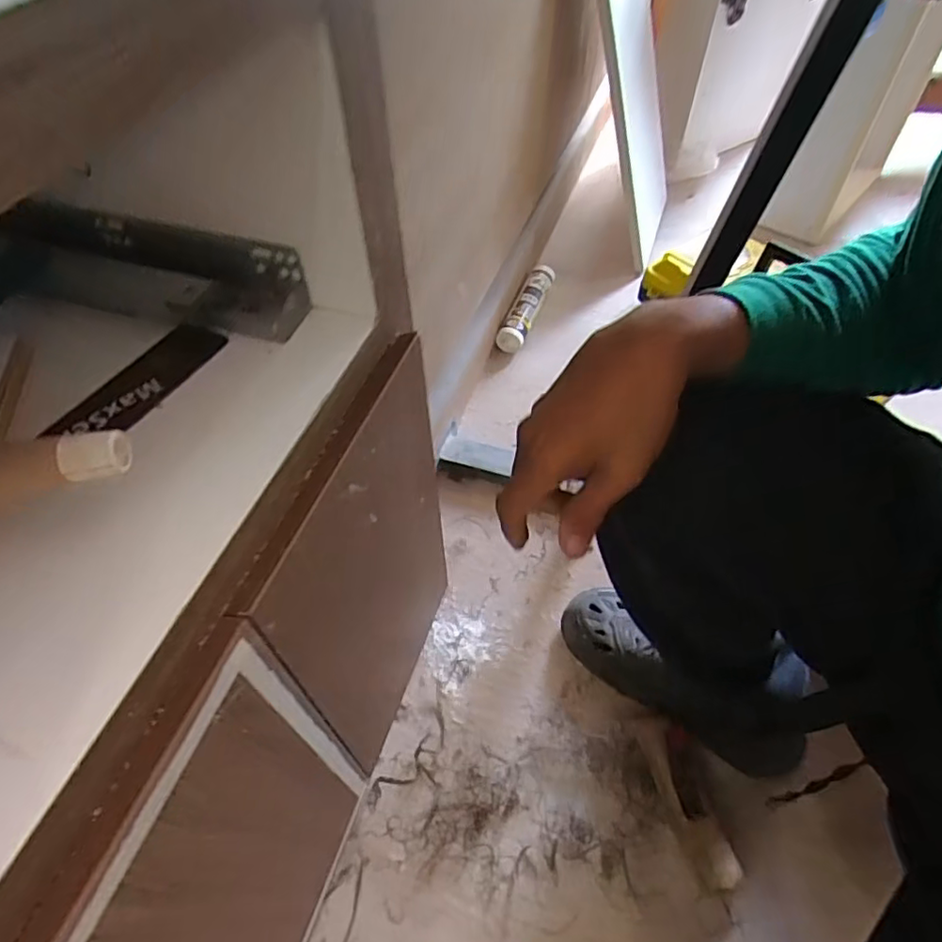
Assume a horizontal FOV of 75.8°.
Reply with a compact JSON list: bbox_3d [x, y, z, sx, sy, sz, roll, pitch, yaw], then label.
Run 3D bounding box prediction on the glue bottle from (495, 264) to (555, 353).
[{"bbox_3d":[0.109,-0.313,1.144,0.044,0.050,0.225,18,56,14],"label":"glue bottle"}]

